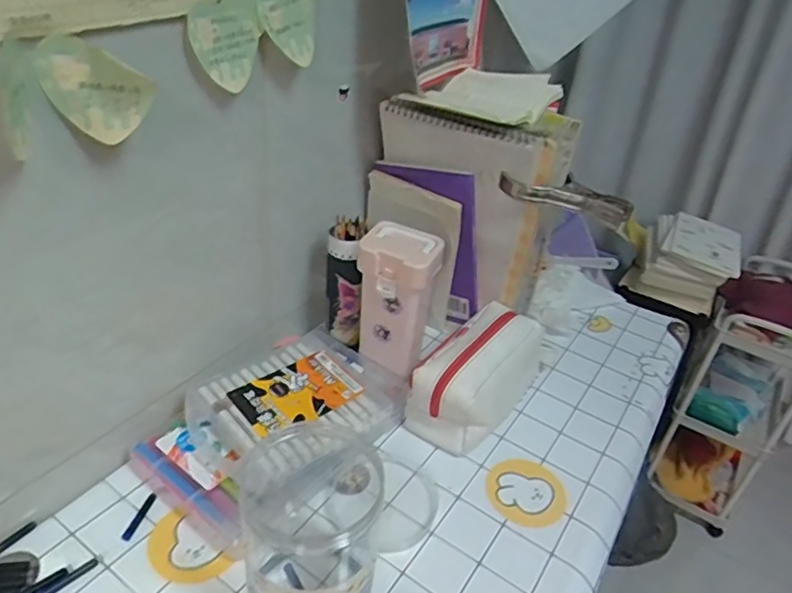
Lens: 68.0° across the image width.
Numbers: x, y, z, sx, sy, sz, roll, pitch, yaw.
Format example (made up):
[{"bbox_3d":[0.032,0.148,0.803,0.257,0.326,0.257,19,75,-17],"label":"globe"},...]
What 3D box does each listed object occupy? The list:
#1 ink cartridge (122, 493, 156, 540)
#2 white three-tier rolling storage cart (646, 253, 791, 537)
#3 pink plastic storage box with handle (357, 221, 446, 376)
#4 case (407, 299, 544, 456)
[{"bbox_3d":[-0.226,0.194,0.517,0.008,0.007,0.045,13,34,8],"label":"ink cartridge"},{"bbox_3d":[0.836,0.234,1.440,0.240,0.570,0.388,31,41,31],"label":"white three-tier rolling storage cart"},{"bbox_3d":[0.000,0.007,0.661,0.082,0.158,0.063,19,35,17],"label":"pink plastic storage box with handle"},{"bbox_3d":[0.096,0.082,0.662,0.094,0.091,0.186,22,36,21],"label":"case"}]

